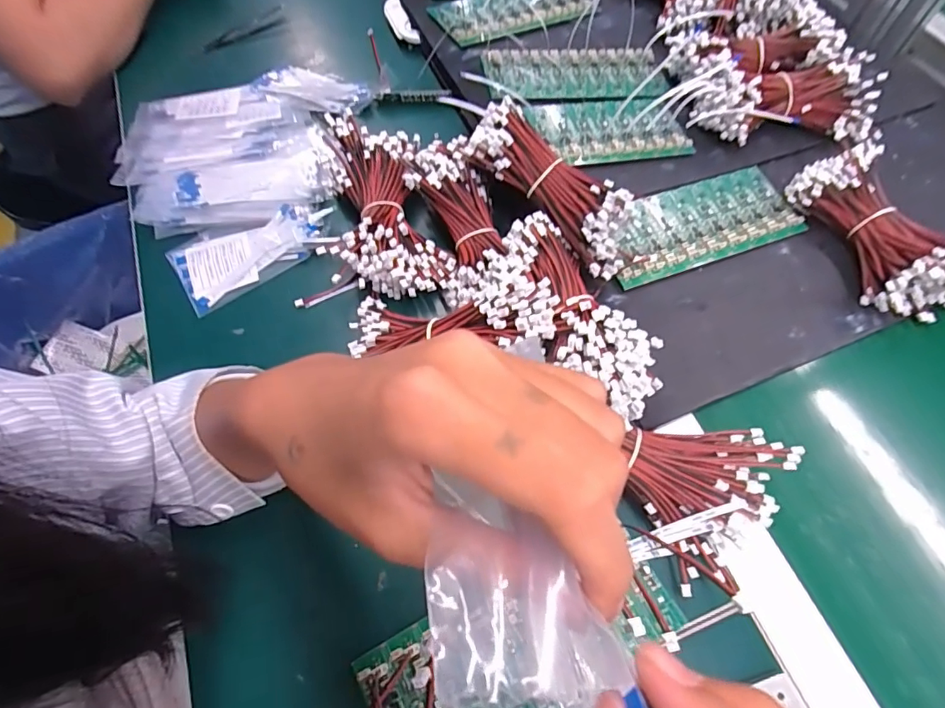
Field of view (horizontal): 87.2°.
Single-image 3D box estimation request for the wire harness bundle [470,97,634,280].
[{"bbox_3d":[0.067,-0.136,0.404,0.051,0.061,0.171,-42,86,-19],"label":"wire harness bundle"}]

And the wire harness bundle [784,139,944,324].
[{"bbox_3d":[0.356,-0.107,0.432,0.072,0.054,0.160,-18,64,-9],"label":"wire harness bundle"}]

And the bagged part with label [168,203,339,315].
[{"bbox_3d":[-0.202,-0.098,0.459,0.140,0.012,0.077,-30,75,-8],"label":"bagged part with label"}]

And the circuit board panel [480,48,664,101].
[{"bbox_3d":[0.109,-0.303,0.538,0.187,0.018,0.081,-7,63,-4],"label":"circuit board panel"}]

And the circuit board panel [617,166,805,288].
[{"bbox_3d":[0.206,-0.122,0.456,0.194,0.014,0.083,-18,67,-11],"label":"circuit board panel"}]

